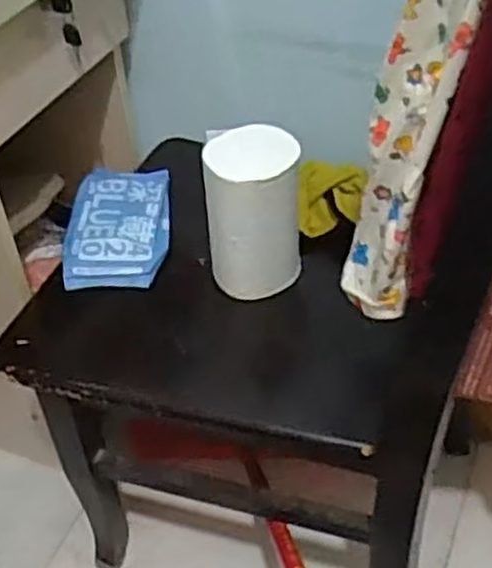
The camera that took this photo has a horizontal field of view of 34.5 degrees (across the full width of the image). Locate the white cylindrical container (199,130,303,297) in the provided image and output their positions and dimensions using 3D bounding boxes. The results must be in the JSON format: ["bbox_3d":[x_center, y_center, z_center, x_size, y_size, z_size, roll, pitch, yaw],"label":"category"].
[{"bbox_3d":[0.010,-0.066,0.786,0.094,0.168,0.074,-3,44,0],"label":"white cylindrical container"}]

